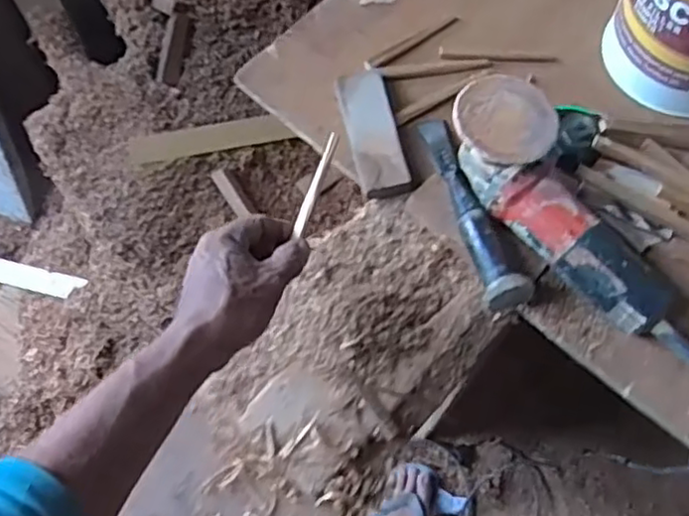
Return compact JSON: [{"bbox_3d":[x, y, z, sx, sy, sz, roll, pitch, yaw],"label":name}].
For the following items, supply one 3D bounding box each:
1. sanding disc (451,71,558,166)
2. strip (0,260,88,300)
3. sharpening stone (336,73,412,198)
[{"bbox_3d":[0.150,-0.130,0.618,0.093,0.008,0.093,0,68,0],"label":"sanding disc"},{"bbox_3d":[-0.615,0.036,1.280,0.251,0.017,0.046,11,72,17],"label":"strip"},{"bbox_3d":[0.031,-0.136,0.729,0.052,0.020,0.146,-12,69,-4],"label":"sharpening stone"}]

